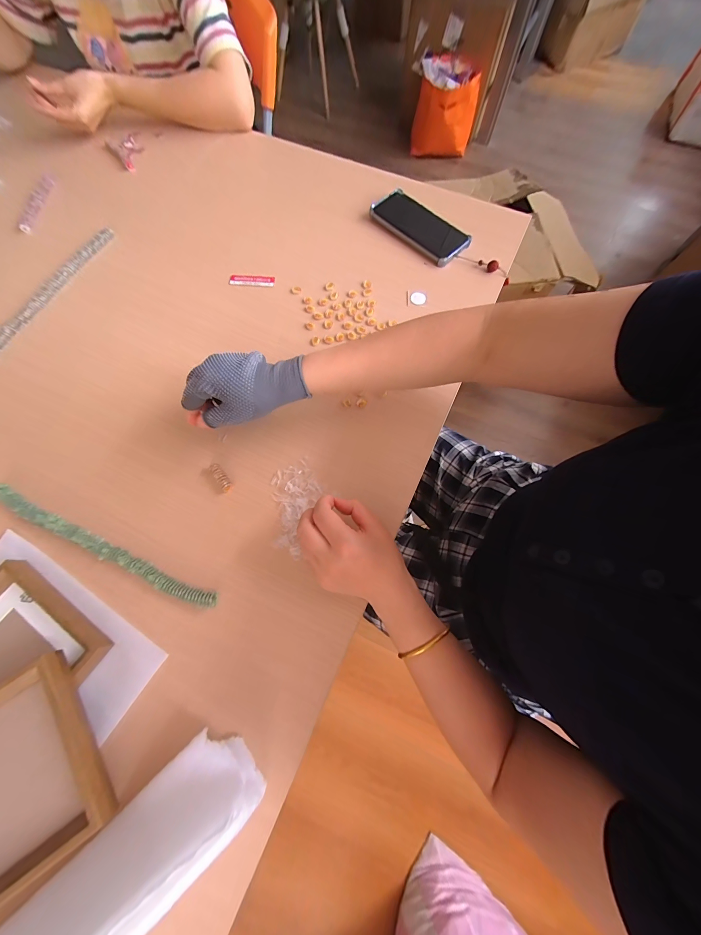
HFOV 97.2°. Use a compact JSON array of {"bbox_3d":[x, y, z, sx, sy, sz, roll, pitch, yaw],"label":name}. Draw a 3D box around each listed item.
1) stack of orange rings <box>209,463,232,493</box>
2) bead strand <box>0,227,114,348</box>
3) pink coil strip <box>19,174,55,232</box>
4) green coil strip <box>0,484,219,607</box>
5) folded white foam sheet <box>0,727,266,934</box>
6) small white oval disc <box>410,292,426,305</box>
[{"bbox_3d":[-0.161,0.010,0.383,0.012,0.014,0.043,-32,75,-10],"label":"stack of orange rings"},{"bbox_3d":[-0.467,-0.272,0.475,0.028,0.013,0.287,25,73,7],"label":"bead strand"},{"bbox_3d":[-0.544,-0.463,0.536,0.023,0.008,0.137,3,72,0],"label":"pink coil strip"},{"bbox_3d":[-0.283,0.090,0.351,0.296,0.019,0.019,23,73,7],"label":"green coil strip"},{"bbox_3d":[-0.254,0.384,0.224,0.407,0.075,0.075,-40,76,-12],"label":"folded white foam sheet"},{"bbox_3d":[0.107,-0.266,0.486,0.024,0.007,0.021,10,72,3],"label":"small white oval disc"}]

